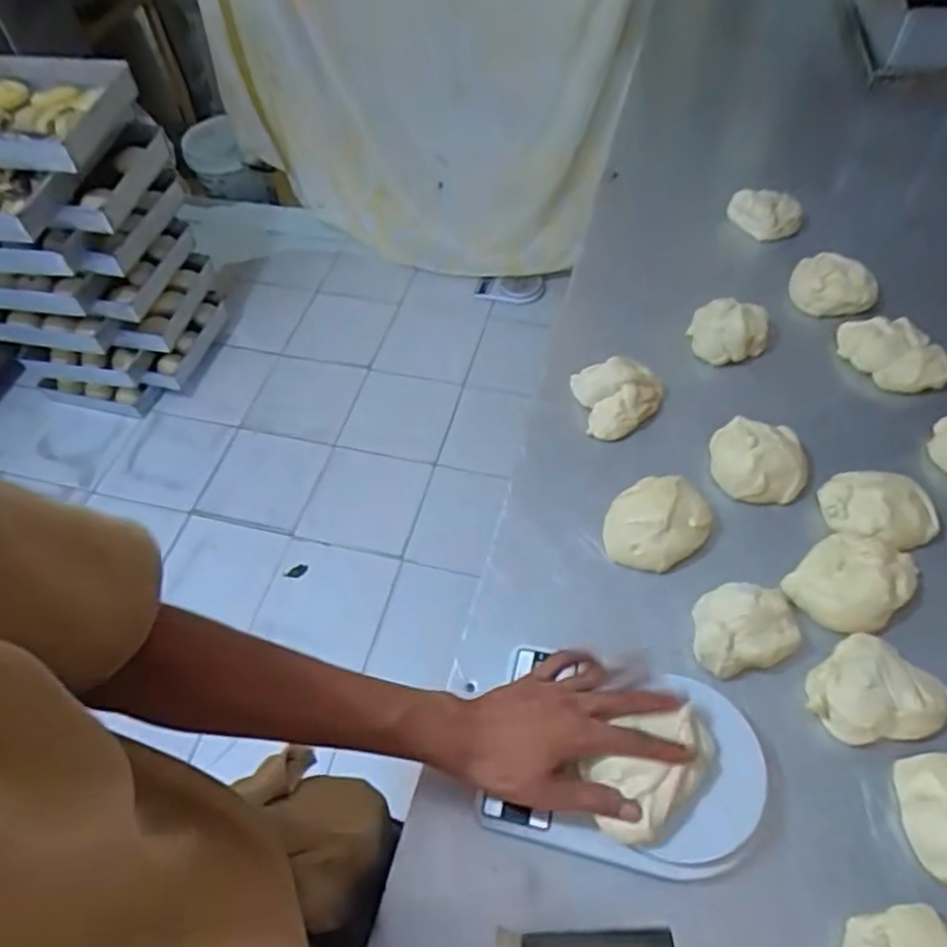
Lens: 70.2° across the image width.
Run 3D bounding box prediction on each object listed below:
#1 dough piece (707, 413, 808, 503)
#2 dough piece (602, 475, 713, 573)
[{"bbox_3d":[0.300,-0.014,0.708,0.099,0.046,0.084,13,57,11],"label":"dough piece"},{"bbox_3d":[0.183,0.050,0.672,0.089,0.043,0.102,37,65,24],"label":"dough piece"}]

